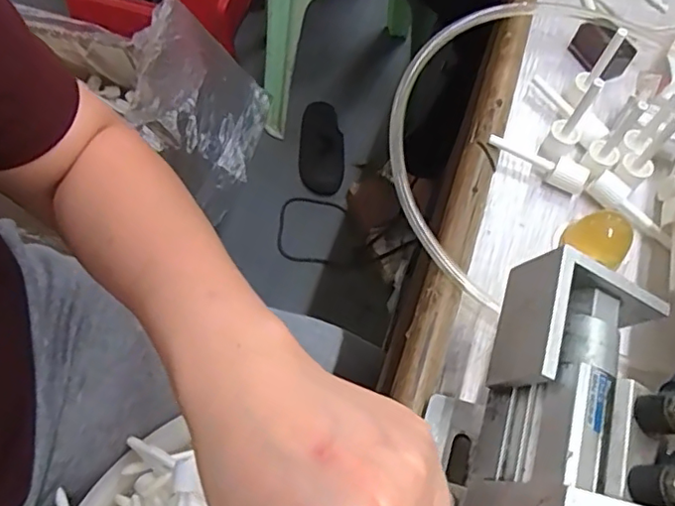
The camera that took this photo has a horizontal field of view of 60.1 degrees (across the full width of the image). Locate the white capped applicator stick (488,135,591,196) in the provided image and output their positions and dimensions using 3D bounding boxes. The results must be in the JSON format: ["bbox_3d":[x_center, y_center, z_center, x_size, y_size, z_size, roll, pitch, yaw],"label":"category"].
[{"bbox_3d":[0.129,-0.060,0.376,0.065,0.015,0.016,32,65,12],"label":"white capped applicator stick"}]

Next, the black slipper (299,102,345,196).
[{"bbox_3d":[-0.034,-0.228,1.224,0.092,0.043,0.219,0,62,-4],"label":"black slipper"}]

